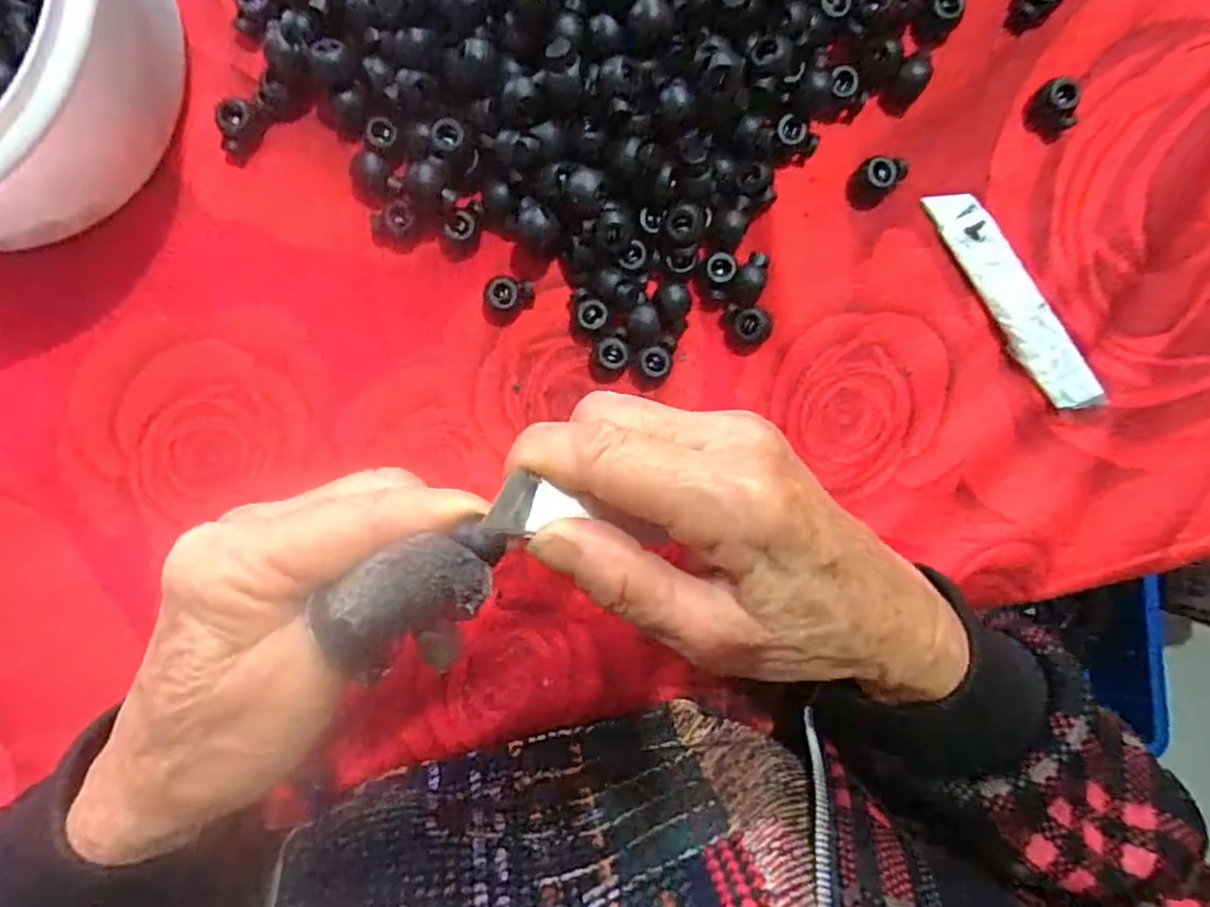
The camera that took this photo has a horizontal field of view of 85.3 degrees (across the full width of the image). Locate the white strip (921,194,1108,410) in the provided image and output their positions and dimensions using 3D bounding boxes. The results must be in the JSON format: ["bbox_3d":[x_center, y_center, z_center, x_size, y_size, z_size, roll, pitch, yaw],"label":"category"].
[{"bbox_3d":[0.163,-0.061,0.260,0.021,0.008,0.101,-35,95,-2],"label":"white strip"}]

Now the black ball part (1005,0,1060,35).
[{"bbox_3d":[0.165,-0.173,0.252,0.018,0.011,0.015,-44,94,1],"label":"black ball part"}]

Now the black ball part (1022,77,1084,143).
[{"bbox_3d":[0.174,-0.133,0.254,0.014,0.013,0.019,-40,95,-1],"label":"black ball part"}]

